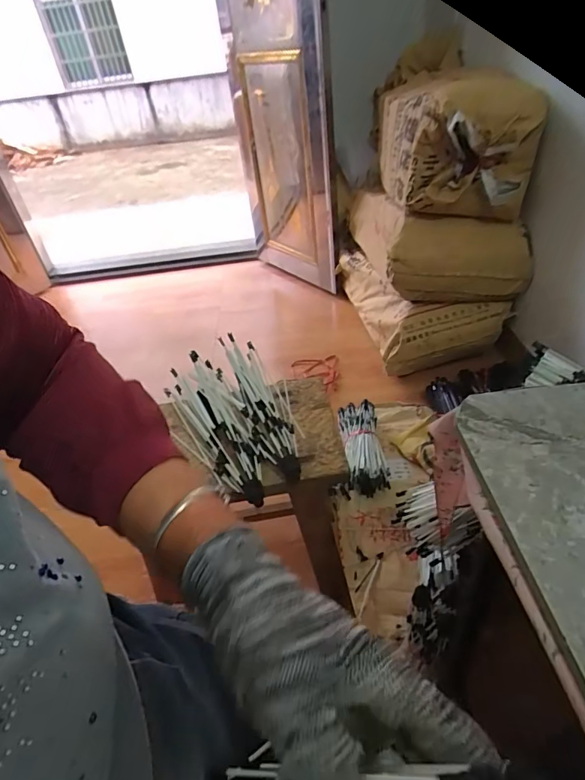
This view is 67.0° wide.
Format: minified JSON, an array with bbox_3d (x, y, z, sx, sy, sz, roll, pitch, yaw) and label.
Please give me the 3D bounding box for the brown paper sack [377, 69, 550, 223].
[{"bbox_3d":[0.458,-0.713,1.285,0.334,0.287,0.489,-5,39,3],"label":"brown paper sack"}]

